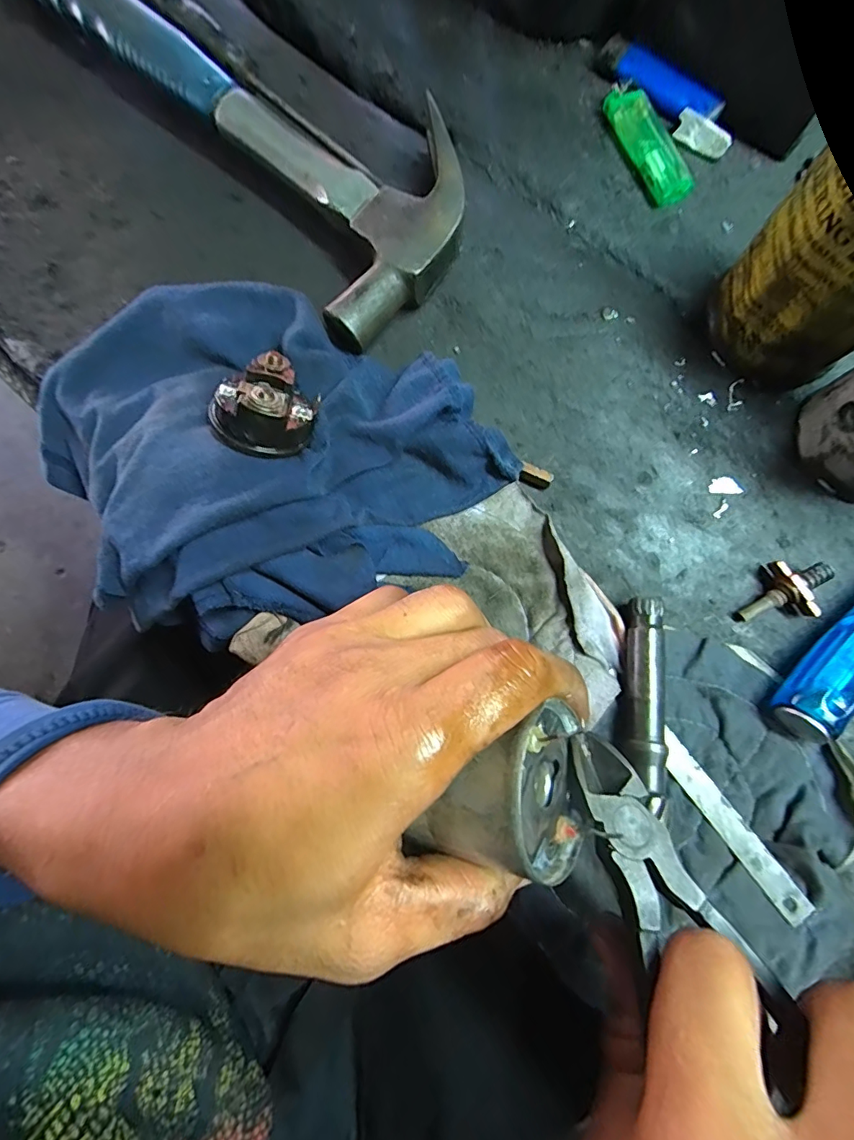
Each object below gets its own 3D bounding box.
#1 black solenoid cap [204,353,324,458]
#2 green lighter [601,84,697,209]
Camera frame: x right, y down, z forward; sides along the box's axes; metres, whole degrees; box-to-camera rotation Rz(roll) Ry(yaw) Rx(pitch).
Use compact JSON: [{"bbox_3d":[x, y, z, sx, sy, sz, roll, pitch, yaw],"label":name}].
[{"bbox_3d":[-0.076,-0.075,0.222,0.047,0.026,0.041,-39,81,-9],"label":"black solenoid cap"},{"bbox_3d":[0.129,-0.247,0.278,0.024,0.013,0.075,-22,79,-6],"label":"green lighter"}]

